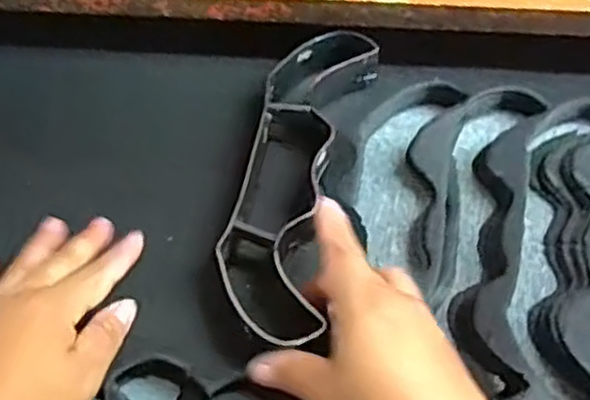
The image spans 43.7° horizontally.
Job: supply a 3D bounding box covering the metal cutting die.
[{"bbox_3d":[0.003,-0.016,0.467,0.070,0.038,0.216,12,60,8],"label":"metal cutting die"}]

